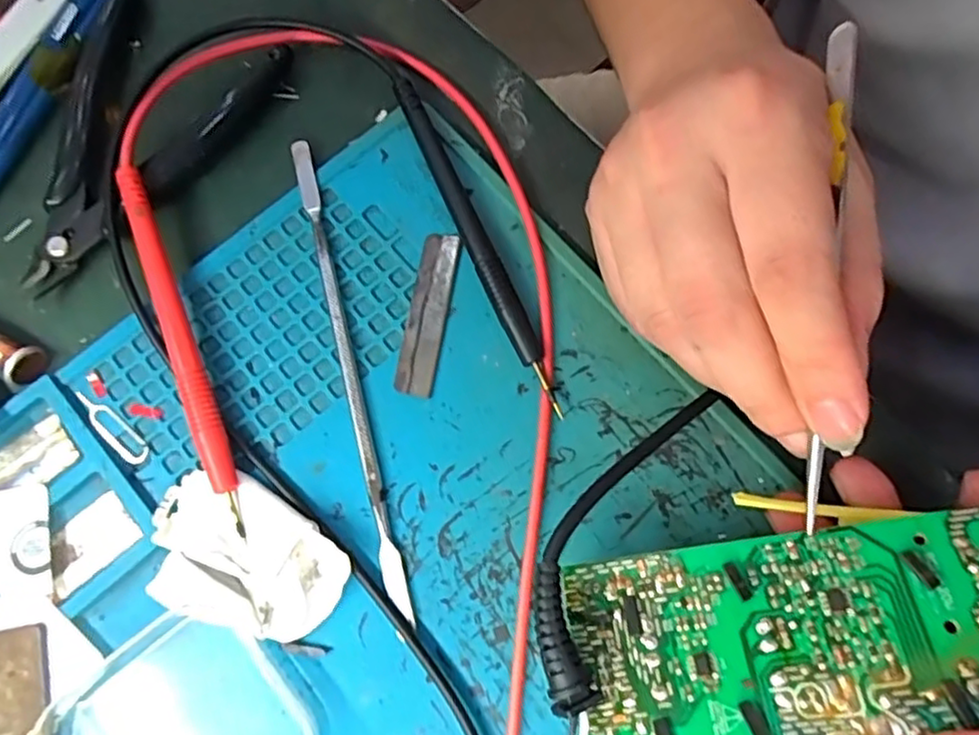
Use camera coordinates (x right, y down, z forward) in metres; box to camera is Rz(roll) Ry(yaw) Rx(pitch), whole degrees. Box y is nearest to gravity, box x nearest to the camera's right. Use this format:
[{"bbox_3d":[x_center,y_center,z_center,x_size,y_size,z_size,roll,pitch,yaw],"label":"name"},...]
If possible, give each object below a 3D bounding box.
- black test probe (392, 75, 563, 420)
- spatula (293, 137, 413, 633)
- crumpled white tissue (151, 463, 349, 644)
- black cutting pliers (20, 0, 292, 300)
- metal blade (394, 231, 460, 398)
[{"bbox_3d":[-0.005,-0.044,0.230,0.009,0.013,0.127,-23,77,-6],"label":"black test probe"},{"bbox_3d":[-0.047,0.000,0.224,0.007,0.006,0.169,-14,77,-4],"label":"spatula"},{"bbox_3d":[-0.077,0.059,0.207,0.062,0.011,0.043,30,78,7],"label":"crumpled white tissue"},{"bbox_3d":[-0.135,-0.084,0.242,0.069,0.009,0.115,32,78,7],"label":"black cutting pliers"},{"bbox_3d":[-0.021,-0.019,0.229,0.013,0.004,0.057,10,76,2],"label":"metal blade"}]

